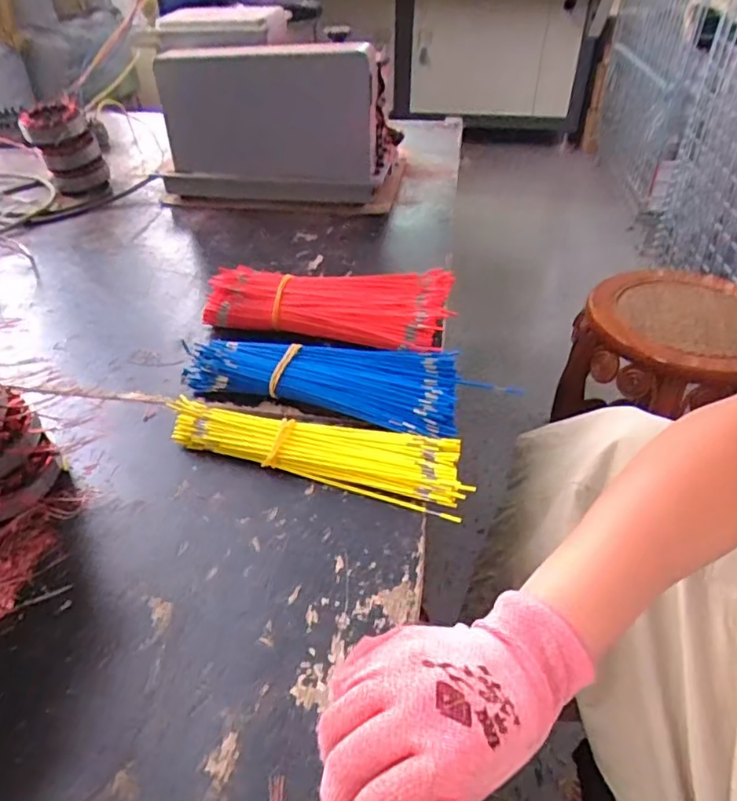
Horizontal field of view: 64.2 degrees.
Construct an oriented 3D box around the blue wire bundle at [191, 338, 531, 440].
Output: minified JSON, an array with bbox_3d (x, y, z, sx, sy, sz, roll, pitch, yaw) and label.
[{"bbox_3d":[-0.036,-0.018,0.539,0.266,0.039,0.093,9,41,11],"label":"blue wire bundle"}]

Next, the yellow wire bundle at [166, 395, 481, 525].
[{"bbox_3d":[-0.041,0.037,0.483,0.244,0.023,0.067,12,41,15],"label":"yellow wire bundle"}]

